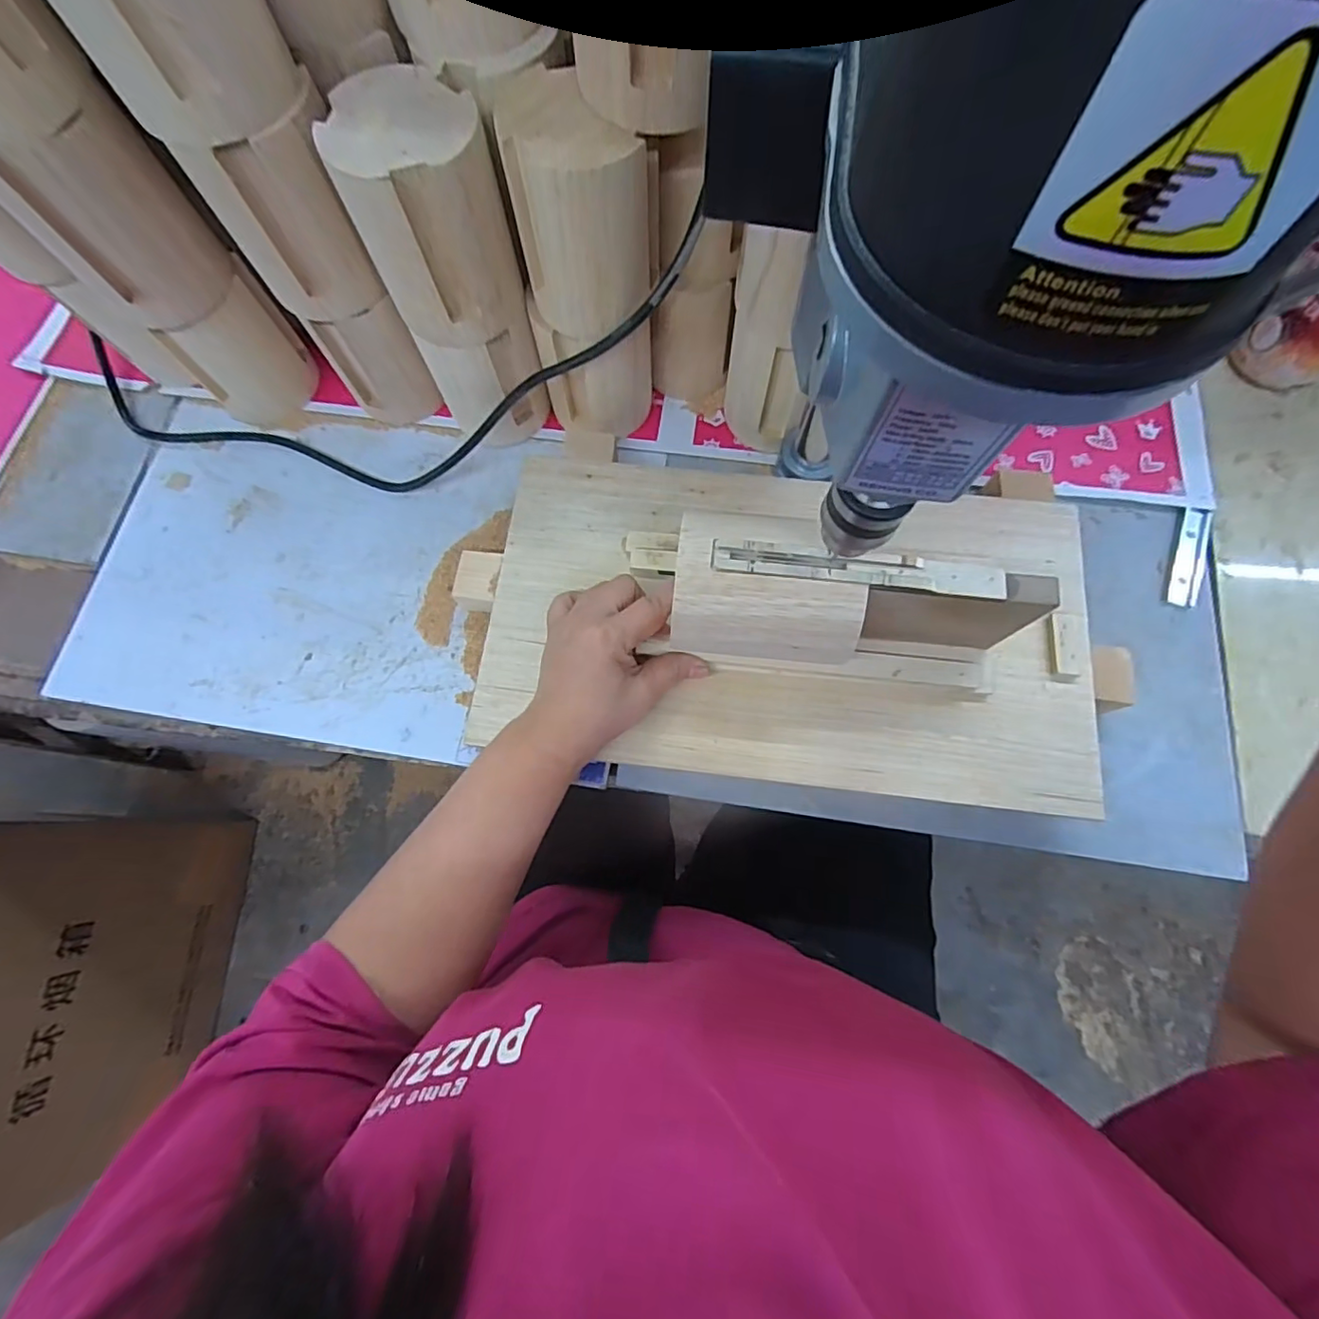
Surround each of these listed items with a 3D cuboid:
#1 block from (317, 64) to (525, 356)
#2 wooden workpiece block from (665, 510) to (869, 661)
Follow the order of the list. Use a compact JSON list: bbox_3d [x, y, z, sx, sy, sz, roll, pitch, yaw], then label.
[{"bbox_3d":[-0.128,-0.247,0.328,0.078,0.097,0.078,-17,76,-3],"label":"block"},{"bbox_3d":[0.057,-0.038,0.309,0.097,0.041,0.063,5,74,3],"label":"wooden workpiece block"}]

